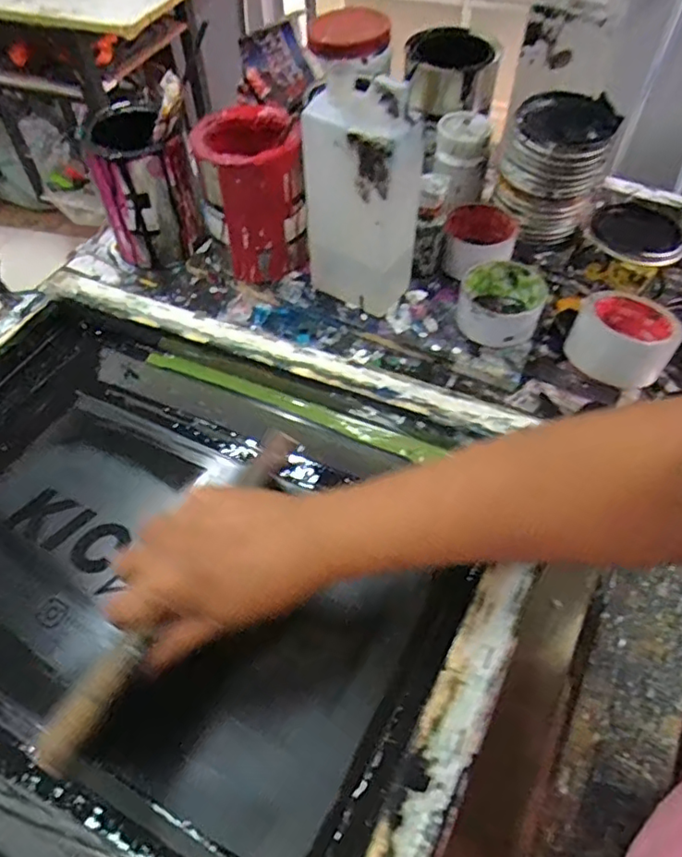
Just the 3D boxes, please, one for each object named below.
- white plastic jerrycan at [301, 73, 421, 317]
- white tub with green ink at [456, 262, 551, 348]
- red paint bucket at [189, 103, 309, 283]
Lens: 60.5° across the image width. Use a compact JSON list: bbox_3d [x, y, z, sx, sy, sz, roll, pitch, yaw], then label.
[{"bbox_3d":[0.022,-0.217,0.559,0.099,0.212,0.061,29,61,21],"label":"white plastic jerrycan"},{"bbox_3d":[0.163,-0.128,0.603,0.083,0.043,0.087,-1,55,2],"label":"white tub with green ink"},{"bbox_3d":[-0.093,-0.248,0.628,0.098,0.138,0.108,-12,55,-6],"label":"red paint bucket"}]

